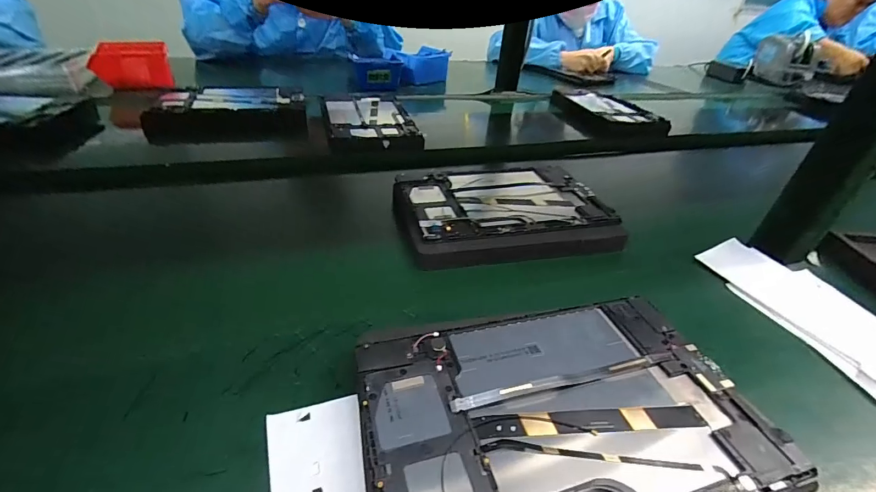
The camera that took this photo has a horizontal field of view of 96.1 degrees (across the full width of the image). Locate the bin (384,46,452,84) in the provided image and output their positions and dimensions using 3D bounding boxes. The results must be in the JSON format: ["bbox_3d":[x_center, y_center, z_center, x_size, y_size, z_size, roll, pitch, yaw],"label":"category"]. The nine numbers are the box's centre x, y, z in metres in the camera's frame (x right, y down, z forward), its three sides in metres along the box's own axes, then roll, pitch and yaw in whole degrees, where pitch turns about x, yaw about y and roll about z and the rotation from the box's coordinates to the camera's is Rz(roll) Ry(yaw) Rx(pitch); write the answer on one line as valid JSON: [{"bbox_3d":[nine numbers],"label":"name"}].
[{"bbox_3d":[-0.049,-0.428,0.944,0.131,0.074,0.108,-23,45,-34],"label":"bin"}]

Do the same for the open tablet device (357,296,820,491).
[{"bbox_3d":[0.074,0.108,0.246,0.235,0.028,0.152,-5,37,-14],"label":"open tablet device"}]

